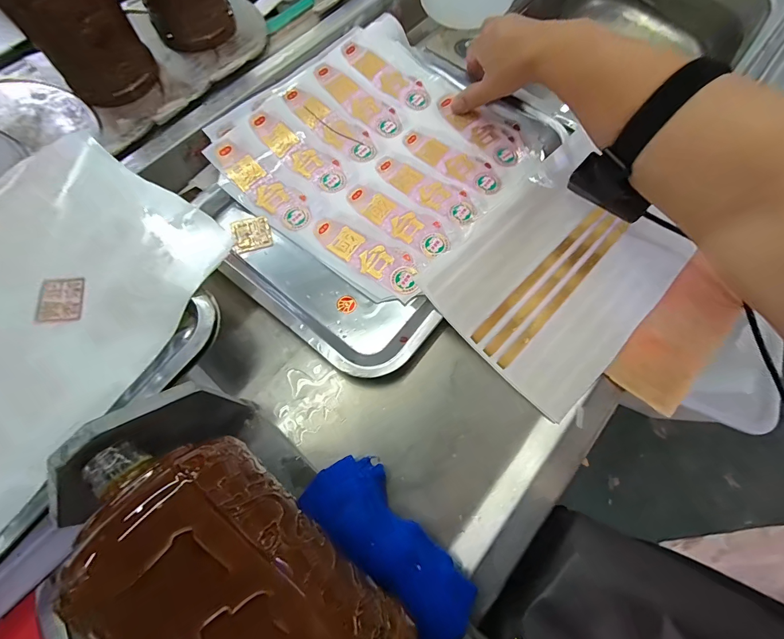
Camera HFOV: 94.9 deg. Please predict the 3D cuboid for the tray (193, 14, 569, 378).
[{"bbox_3d":[-0.017,-0.157,0.364,0.291,0.028,0.348,39,75,10],"label":"tray"}]

